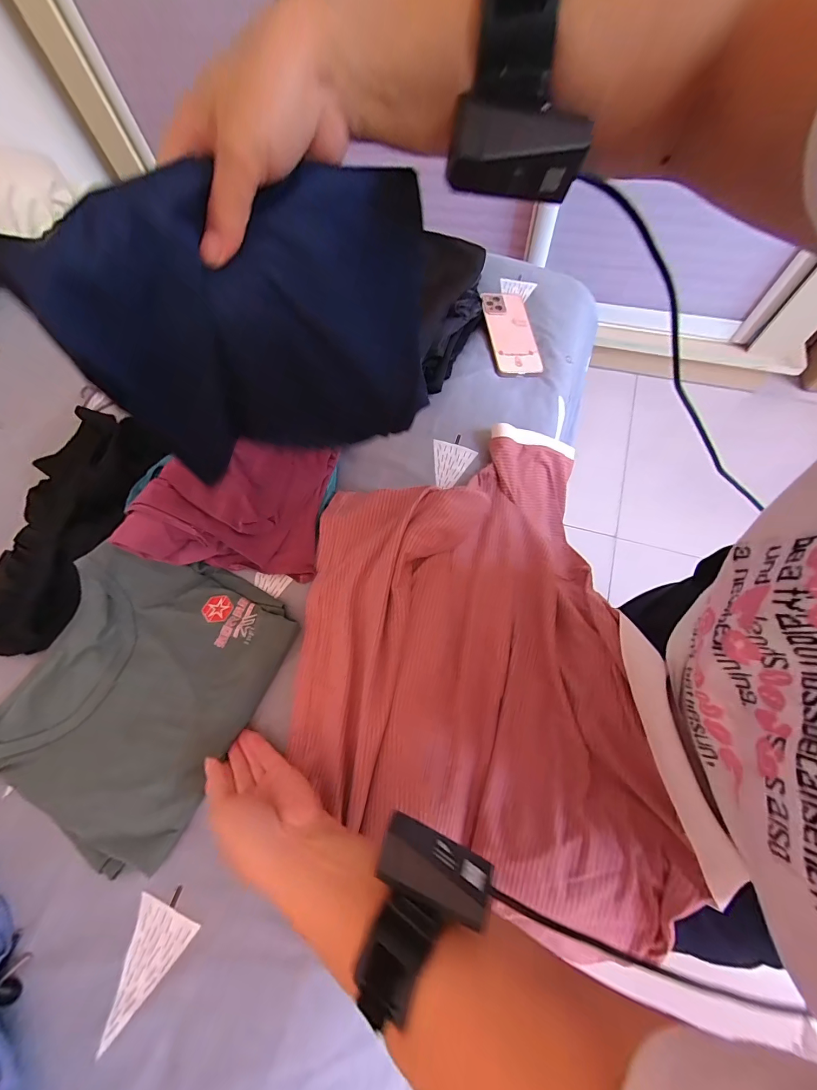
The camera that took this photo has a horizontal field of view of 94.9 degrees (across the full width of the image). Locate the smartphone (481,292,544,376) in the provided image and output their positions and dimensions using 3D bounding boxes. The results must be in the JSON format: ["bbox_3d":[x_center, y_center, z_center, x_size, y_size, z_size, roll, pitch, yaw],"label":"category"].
[{"bbox_3d":[0.162,-0.342,0.599,0.079,0.011,0.168,-3,74,-8],"label":"smartphone"}]

